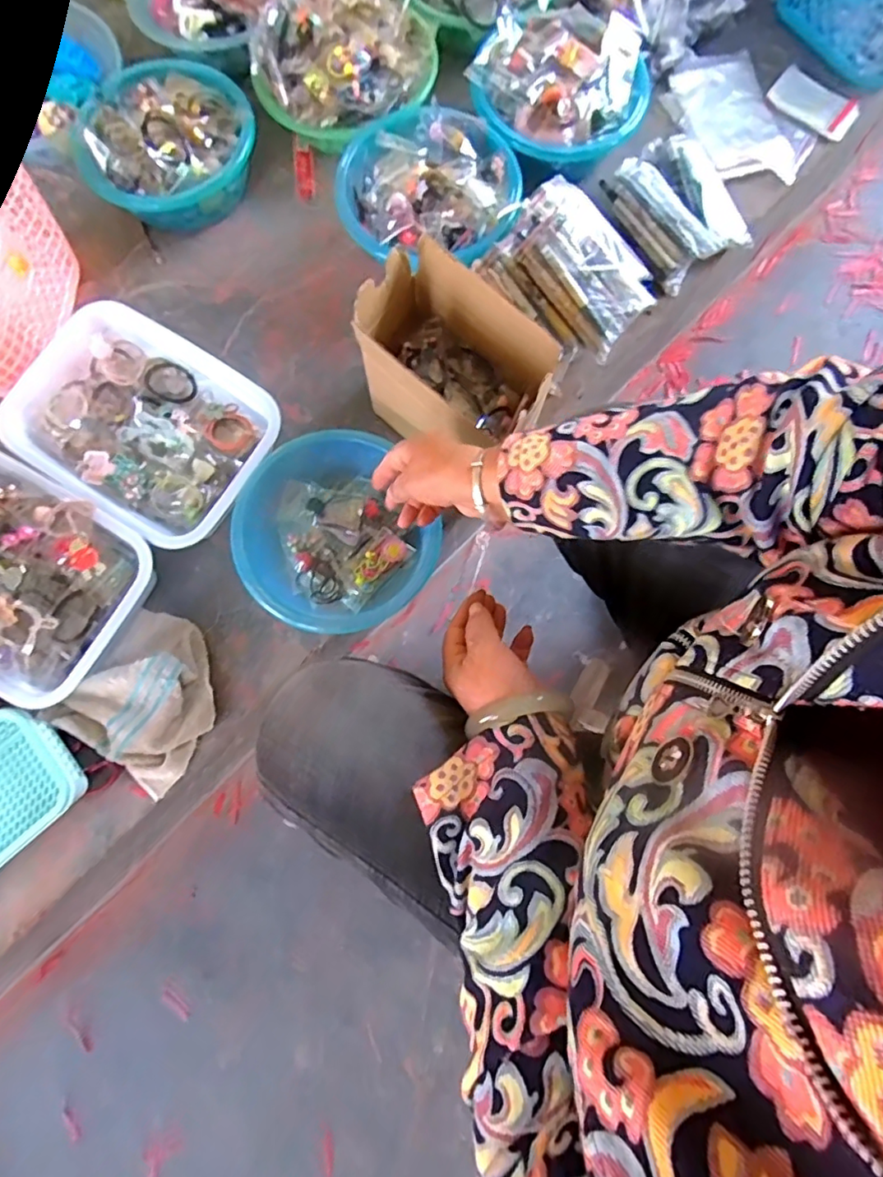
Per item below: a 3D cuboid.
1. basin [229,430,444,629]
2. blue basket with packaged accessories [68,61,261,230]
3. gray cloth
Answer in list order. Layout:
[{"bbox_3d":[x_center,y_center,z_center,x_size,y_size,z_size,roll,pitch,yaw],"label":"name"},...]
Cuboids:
[{"bbox_3d":[-0.124,-0.059,0.639,0.202,0.075,0.212,0,78,-1],"label":"basin"},{"bbox_3d":[-0.346,-0.572,0.726,0.194,0.104,0.201,0,78,-1],"label":"blue basket with packaged accessories"},{"bbox_3d":[-0.327,0.119,0.620,0.148,0.051,0.166,32,80,6],"label":"gray cloth"}]

